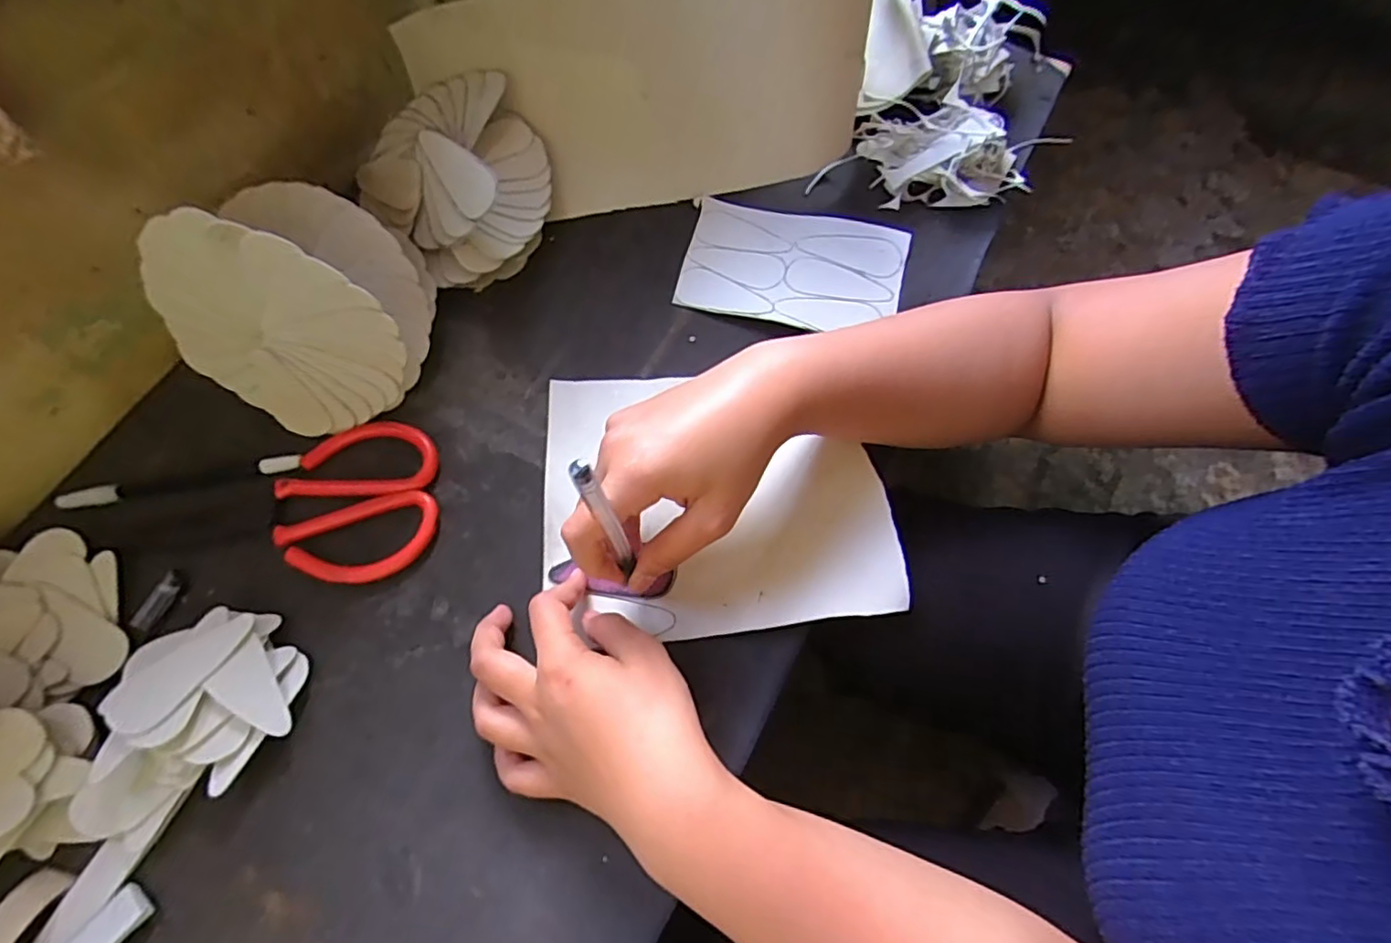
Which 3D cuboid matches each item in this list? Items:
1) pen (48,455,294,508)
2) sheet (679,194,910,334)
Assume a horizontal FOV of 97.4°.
[{"bbox_3d":[-0.320,0.006,0.381,0.143,0.005,0.012,-11,67,-2],"label":"pen"},{"bbox_3d":[0.067,-0.143,0.425,0.147,0.008,0.096,15,69,9],"label":"sheet"}]

